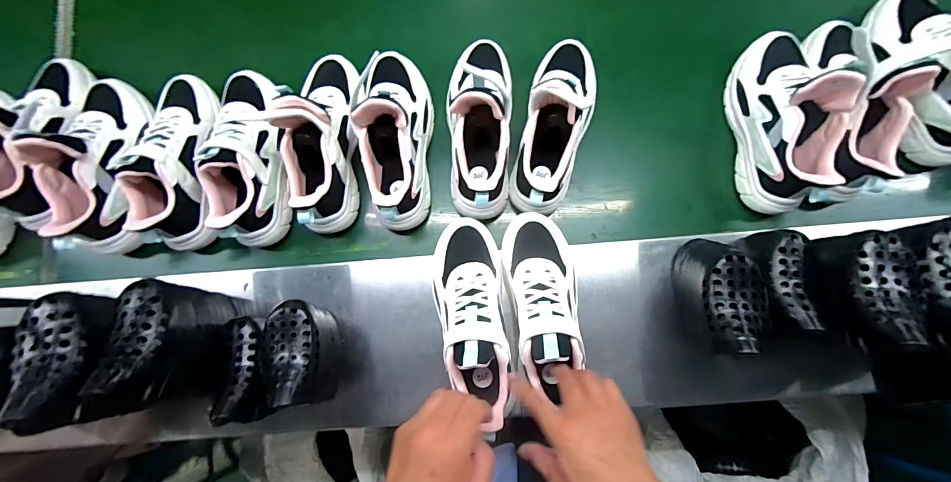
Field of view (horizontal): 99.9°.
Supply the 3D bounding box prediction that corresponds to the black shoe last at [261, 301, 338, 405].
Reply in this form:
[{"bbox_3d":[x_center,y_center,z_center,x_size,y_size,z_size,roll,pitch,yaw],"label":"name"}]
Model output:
[{"bbox_3d":[-0.219,0.141,0.518,0.070,0.146,0.124,1,83,3],"label":"black shoe last"}]

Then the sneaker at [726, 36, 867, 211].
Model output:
[{"bbox_3d":[0.440,-0.179,0.558,0.095,0.131,0.263,-1,83,3],"label":"sneaker"}]

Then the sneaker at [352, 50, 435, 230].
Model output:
[{"bbox_3d":[-0.114,-0.158,0.570,0.087,0.137,0.262,-2,83,3],"label":"sneaker"}]

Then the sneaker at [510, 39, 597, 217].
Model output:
[{"bbox_3d":[0.119,-0.176,0.559,0.098,0.134,0.265,14,84,5],"label":"sneaker"}]

